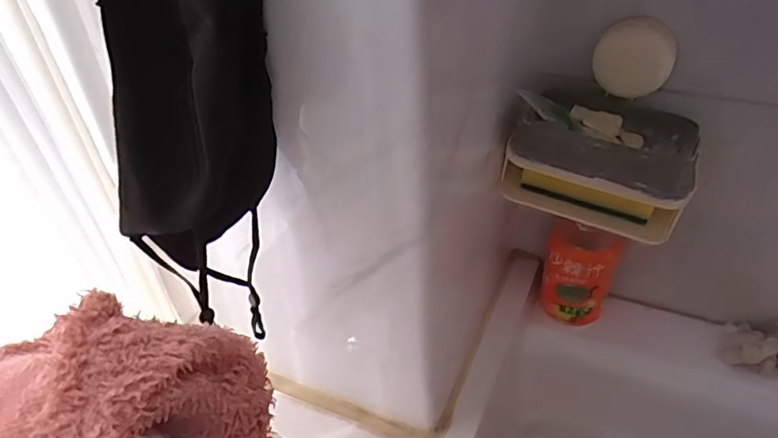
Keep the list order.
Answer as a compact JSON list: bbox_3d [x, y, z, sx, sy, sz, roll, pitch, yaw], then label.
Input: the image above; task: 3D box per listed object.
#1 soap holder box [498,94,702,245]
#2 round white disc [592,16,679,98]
[{"bbox_3d":[0.161,-0.044,0.416,0.130,0.080,0.089,20,46,27],"label":"soap holder box"},{"bbox_3d":[0.178,-0.116,0.399,0.055,0.055,0.013,7,41,14],"label":"round white disc"}]

